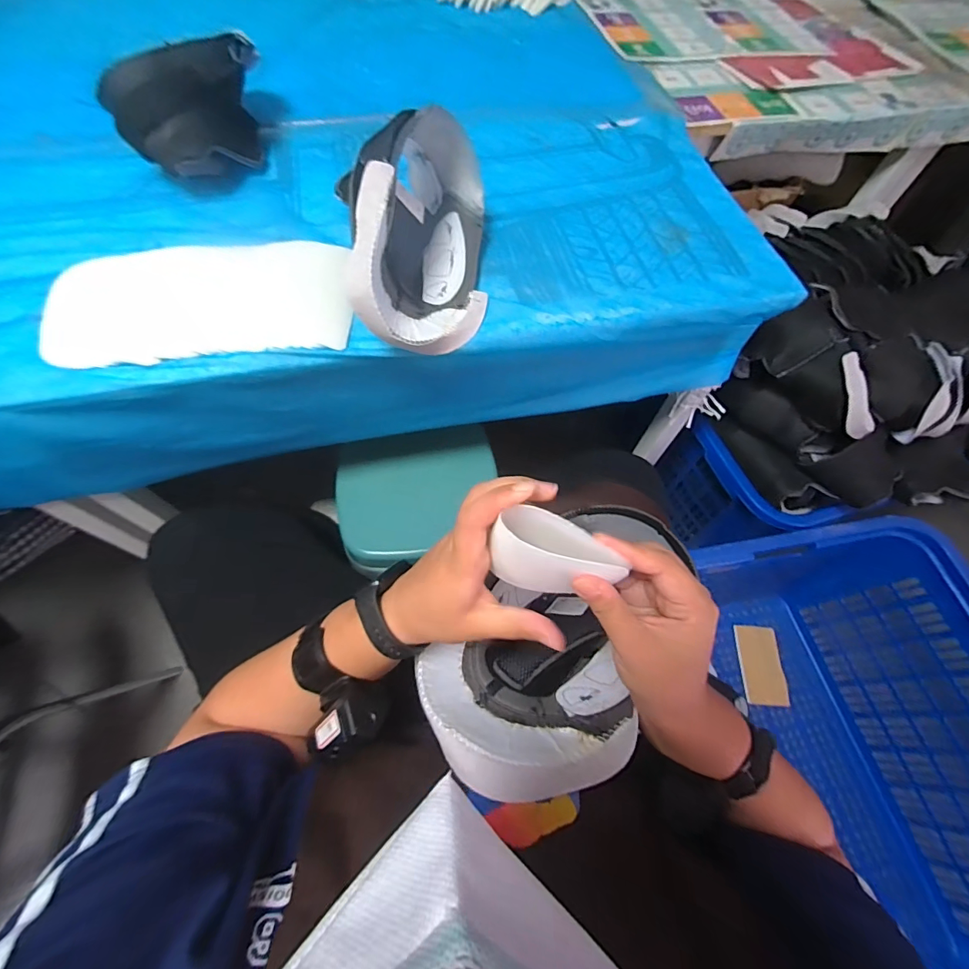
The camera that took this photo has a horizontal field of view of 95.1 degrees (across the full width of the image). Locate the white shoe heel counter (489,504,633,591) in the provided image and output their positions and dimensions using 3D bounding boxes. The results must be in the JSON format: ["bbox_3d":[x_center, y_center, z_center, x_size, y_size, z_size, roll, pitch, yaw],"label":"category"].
[{"bbox_3d":[0.042,0.041,0.255,0.072,0.034,0.037,16,65,6],"label":"white shoe heel counter"}]

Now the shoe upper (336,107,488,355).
[{"bbox_3d":[-0.062,-0.278,0.481,0.119,0.145,0.276,1,64,-2],"label":"shoe upper"}]

